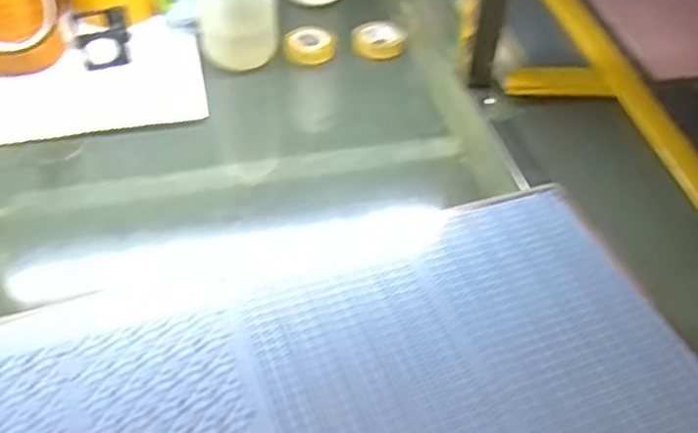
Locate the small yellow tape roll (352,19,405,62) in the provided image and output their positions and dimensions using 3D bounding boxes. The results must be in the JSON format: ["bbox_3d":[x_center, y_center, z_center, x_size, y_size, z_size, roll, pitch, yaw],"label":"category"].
[{"bbox_3d":[0.031,-0.185,0.743,0.053,0.017,0.054,2,45,-2],"label":"small yellow tape roll"}]

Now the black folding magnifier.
[{"bbox_3d":[-0.245,-0.181,0.708,0.052,0.037,0.072,-12,47,-14],"label":"black folding magnifier"}]

